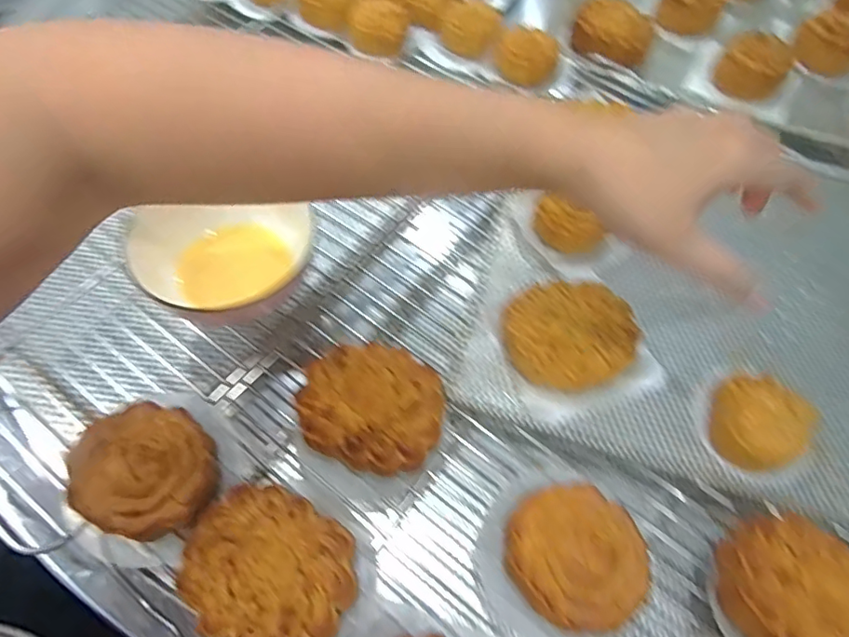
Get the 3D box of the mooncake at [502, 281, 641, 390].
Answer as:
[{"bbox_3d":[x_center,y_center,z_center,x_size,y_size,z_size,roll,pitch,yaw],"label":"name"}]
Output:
[{"bbox_3d":[0.099,0.009,0.357,0.090,0.025,0.069,0,60,-4],"label":"mooncake"}]

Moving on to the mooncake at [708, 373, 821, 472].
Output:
[{"bbox_3d":[0.213,0.064,0.340,0.052,0.030,0.055,42,66,18],"label":"mooncake"}]

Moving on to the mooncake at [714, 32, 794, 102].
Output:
[{"bbox_3d":[0.345,-0.262,0.556,0.064,0.032,0.076,31,63,13],"label":"mooncake"}]

